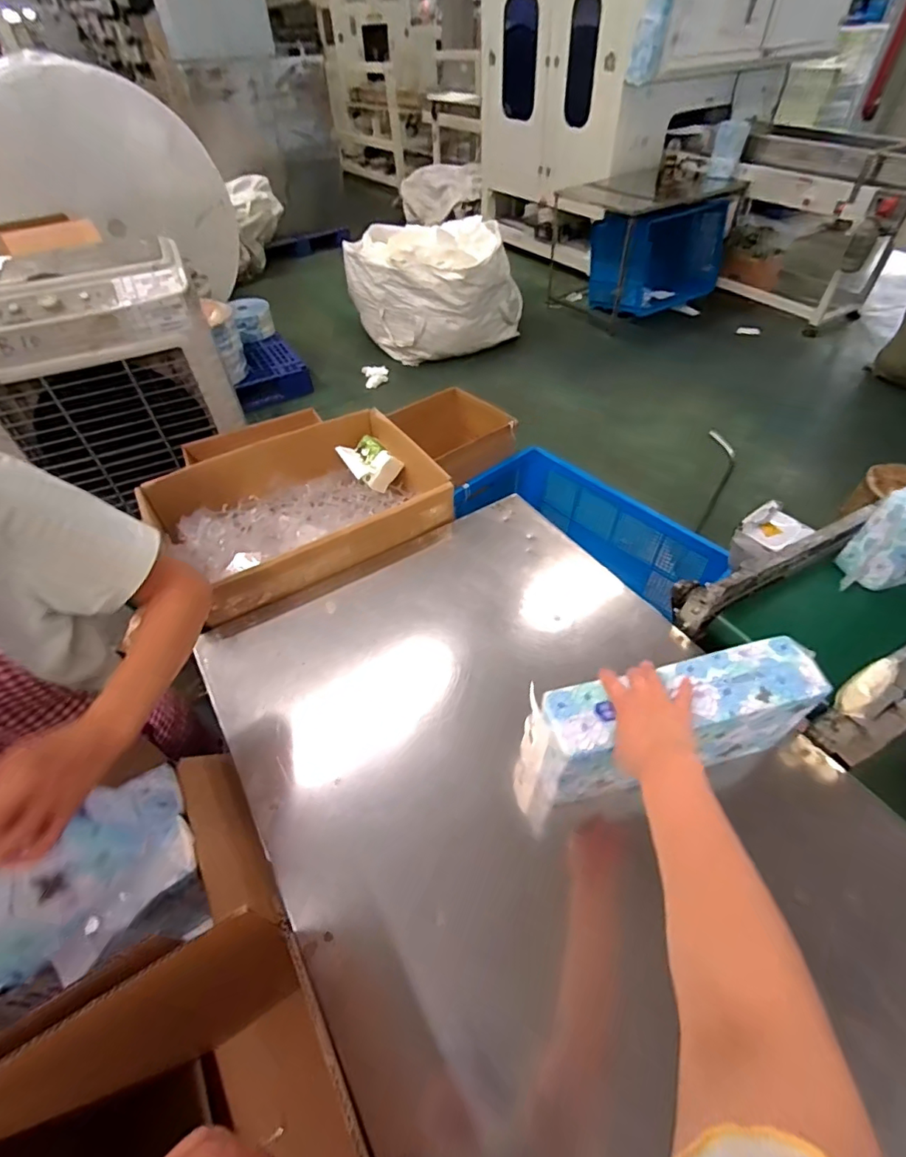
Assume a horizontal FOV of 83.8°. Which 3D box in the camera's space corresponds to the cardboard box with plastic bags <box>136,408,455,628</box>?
[{"bbox_3d":[-0.316,-0.162,1.110,0.592,0.130,0.446,-27,52,-20],"label":"cardboard box with plastic bags"}]

